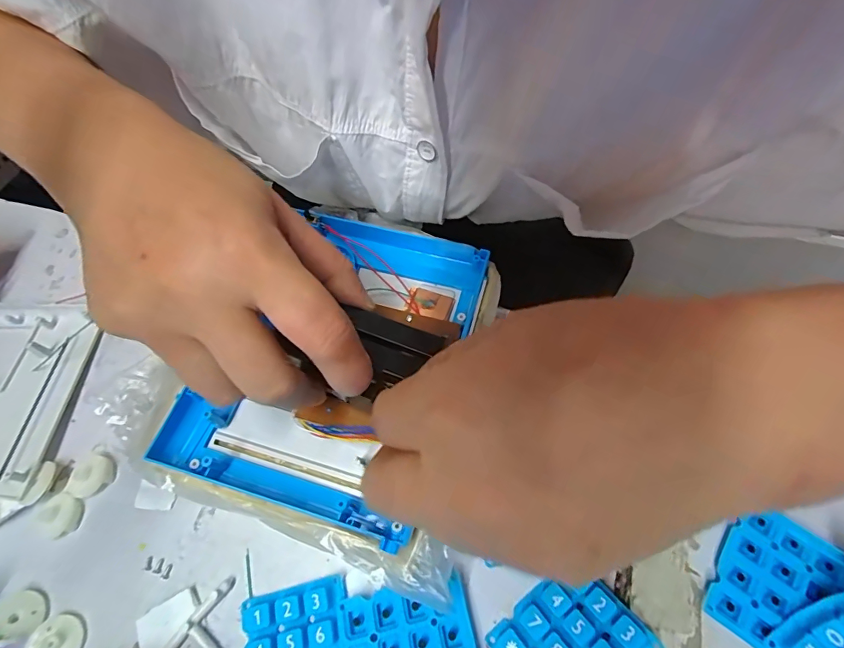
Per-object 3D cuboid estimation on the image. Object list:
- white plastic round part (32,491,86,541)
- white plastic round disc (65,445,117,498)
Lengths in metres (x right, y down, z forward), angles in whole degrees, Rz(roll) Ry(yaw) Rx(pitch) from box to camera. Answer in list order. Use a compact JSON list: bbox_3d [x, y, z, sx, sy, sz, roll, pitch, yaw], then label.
[{"bbox_3d":[-0.197,0.104,0.237,0.024,0.004,0.022,16,63,12],"label":"white plastic round part"},{"bbox_3d":[-0.188,0.085,0.247,0.025,0.005,0.025,-1,61,2],"label":"white plastic round disc"}]

